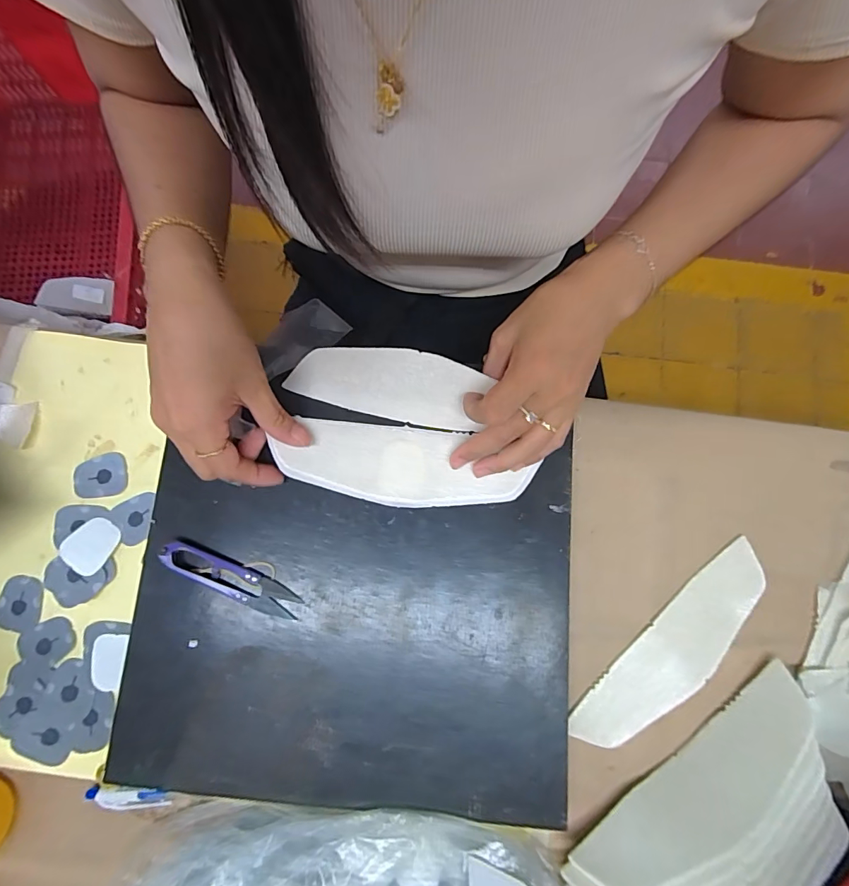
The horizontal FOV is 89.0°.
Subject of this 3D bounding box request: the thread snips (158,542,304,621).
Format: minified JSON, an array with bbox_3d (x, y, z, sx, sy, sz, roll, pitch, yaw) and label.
[{"bbox_3d":[-0.133,0.094,0.295,0.097,0.013,0.022,21,79,4],"label":"thread snips"}]

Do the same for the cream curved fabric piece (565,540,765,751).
[{"bbox_3d":[0.183,0.152,0.314,0.180,0.006,0.051,-41,85,-6],"label":"cream curved fabric piece"}]

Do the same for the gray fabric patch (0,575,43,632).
[{"bbox_3d":[-0.299,0.118,0.318,0.032,0.004,0.038,7,78,1],"label":"gray fabric patch"}]

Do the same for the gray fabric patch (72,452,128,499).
[{"bbox_3d":[-0.251,0.027,0.335,0.038,0.004,0.033,-16,83,-10],"label":"gray fabric patch"}]

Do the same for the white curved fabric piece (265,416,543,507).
[{"bbox_3d":[-0.014,0.015,0.309,0.176,0.013,0.057,10,79,-2],"label":"white curved fabric piece"}]

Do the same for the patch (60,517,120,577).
[{"bbox_3d":[-0.248,0.076,0.321,0.034,0.005,0.038,41,81,7],"label":"patch"}]

